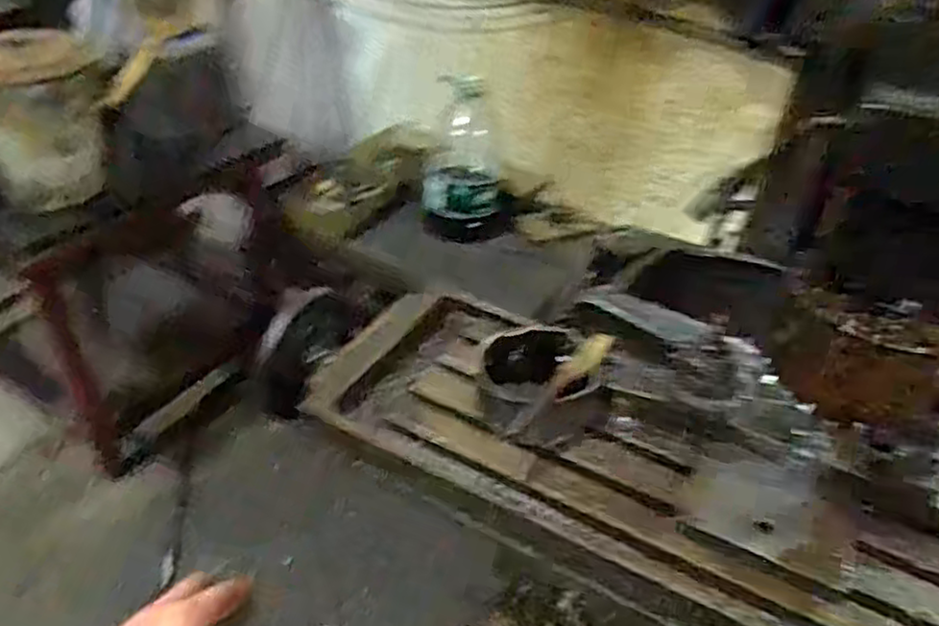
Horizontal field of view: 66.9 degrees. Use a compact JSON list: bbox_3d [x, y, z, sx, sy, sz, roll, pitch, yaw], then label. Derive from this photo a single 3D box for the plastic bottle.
[{"bbox_3d":[-0.011,-0.341,1.603,0.175,0.353,0.146,7,39,1],"label":"plastic bottle"}]

